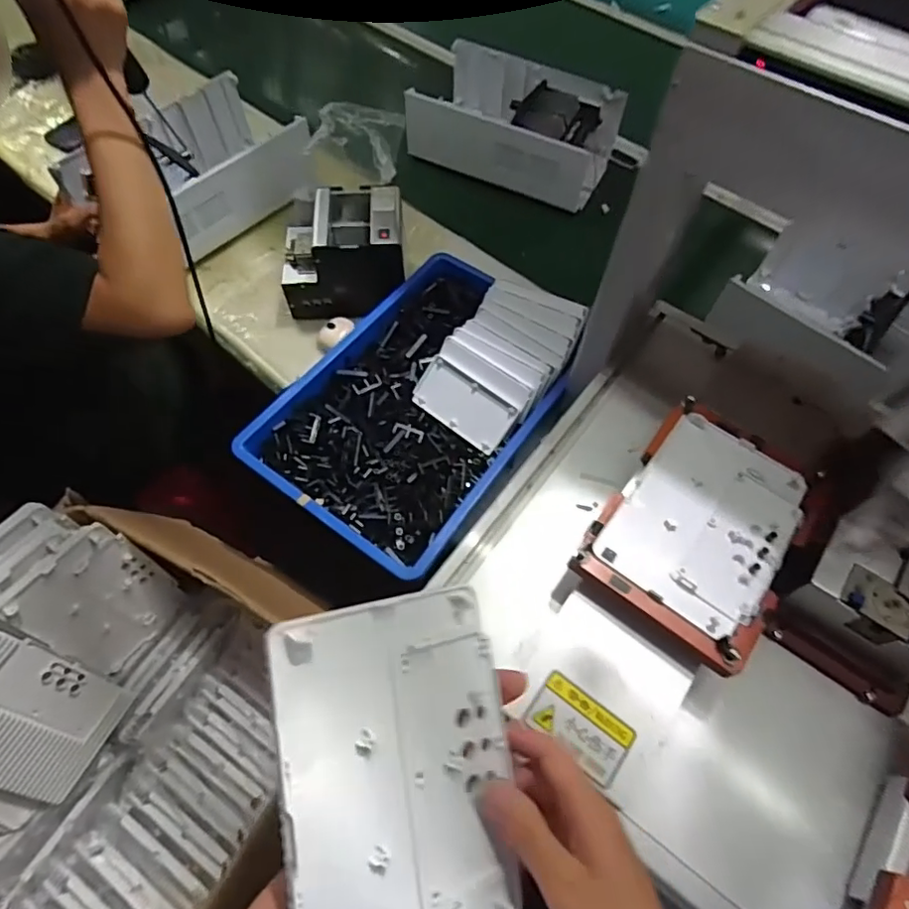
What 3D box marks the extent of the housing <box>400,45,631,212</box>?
[{"bbox_3d":[0.114,-0.604,1.039,0.351,0.123,0.202,23,63,10],"label":"housing"}]

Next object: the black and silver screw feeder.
[{"bbox_3d":[-0.166,-0.303,0.841,0.178,0.120,0.142,-3,62,-4],"label":"black and silver screw feeder"}]

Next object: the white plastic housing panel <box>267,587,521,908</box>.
[{"bbox_3d":[-0.025,0.173,0.299,0.132,0.006,0.184,1,77,-39],"label":"white plastic housing panel"}]

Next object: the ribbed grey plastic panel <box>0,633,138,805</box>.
[{"bbox_3d":[-0.471,0.294,0.625,0.022,0.184,0.136,-1,51,39],"label":"ribbed grey plastic panel"}]

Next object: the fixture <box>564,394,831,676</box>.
[{"bbox_3d":[0.227,0.064,0.518,0.160,0.030,0.217,36,66,16],"label":"fixture"}]

